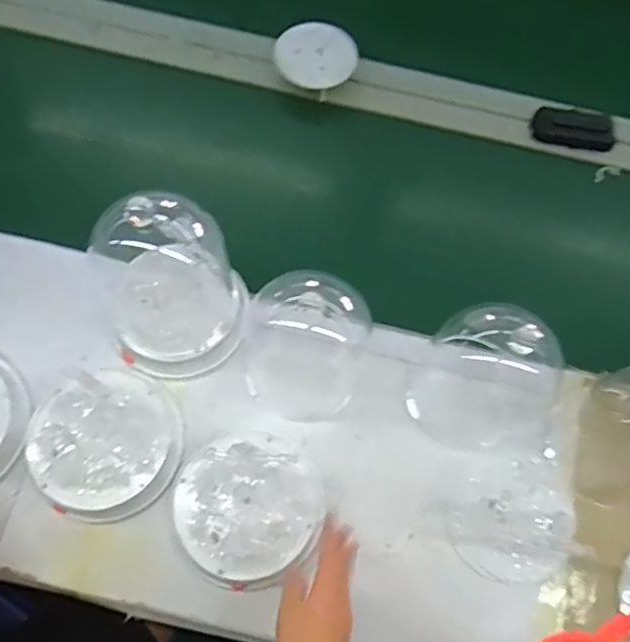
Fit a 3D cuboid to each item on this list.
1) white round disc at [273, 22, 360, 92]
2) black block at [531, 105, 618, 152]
[{"bbox_3d":[0.003,-0.347,0.799,0.101,0.017,0.101,0,72,-1],"label":"white round disc"},{"bbox_3d":[0.347,-0.258,0.822,0.107,0.034,0.039,14,69,3],"label":"black block"}]

